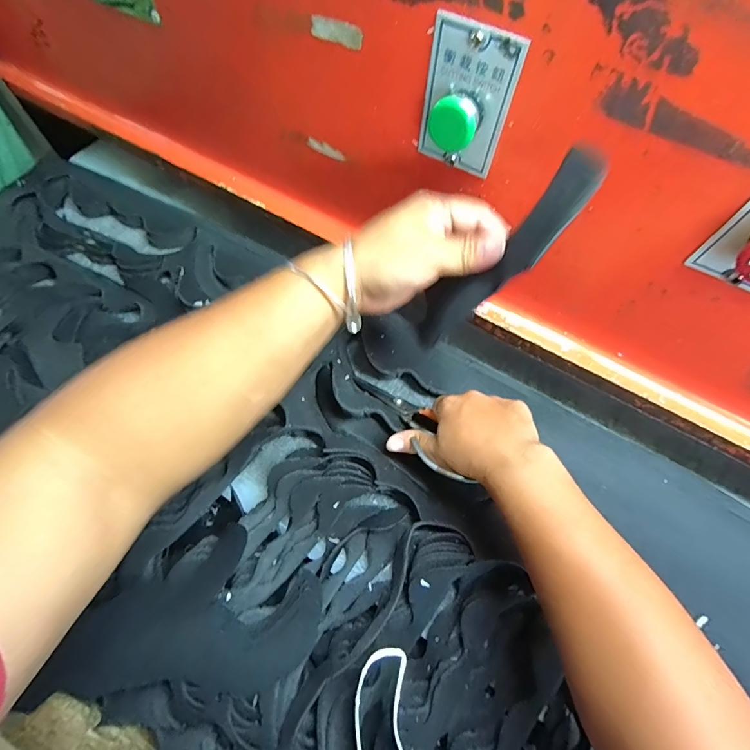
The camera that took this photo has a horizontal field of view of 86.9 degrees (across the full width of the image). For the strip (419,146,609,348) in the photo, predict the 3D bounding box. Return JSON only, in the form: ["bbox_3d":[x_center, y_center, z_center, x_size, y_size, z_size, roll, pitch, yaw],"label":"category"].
[{"bbox_3d":[0.082,-0.075,0.287,0.017,0.178,0.049,8,62,-26],"label":"strip"}]

